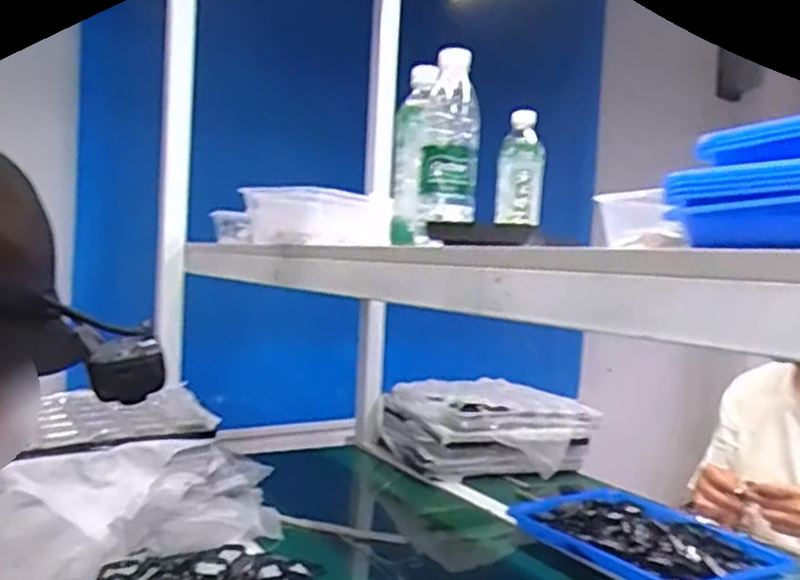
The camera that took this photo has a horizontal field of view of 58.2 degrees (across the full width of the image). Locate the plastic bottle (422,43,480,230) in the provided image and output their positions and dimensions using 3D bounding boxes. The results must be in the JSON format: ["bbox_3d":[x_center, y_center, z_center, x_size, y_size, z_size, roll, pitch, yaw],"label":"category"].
[{"bbox_3d":[0.059,-0.172,0.822,0.059,0.190,0.067,2,2,3],"label":"plastic bottle"}]

